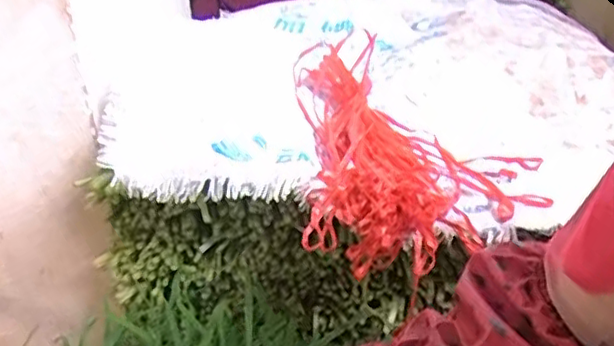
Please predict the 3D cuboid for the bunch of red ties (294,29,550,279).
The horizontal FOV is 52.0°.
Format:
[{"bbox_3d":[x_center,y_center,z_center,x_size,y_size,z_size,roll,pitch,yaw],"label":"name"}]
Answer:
[{"bbox_3d":[0.094,-0.047,0.700,0.234,0.058,0.449,-5,25,-5],"label":"bunch of red ties"}]

